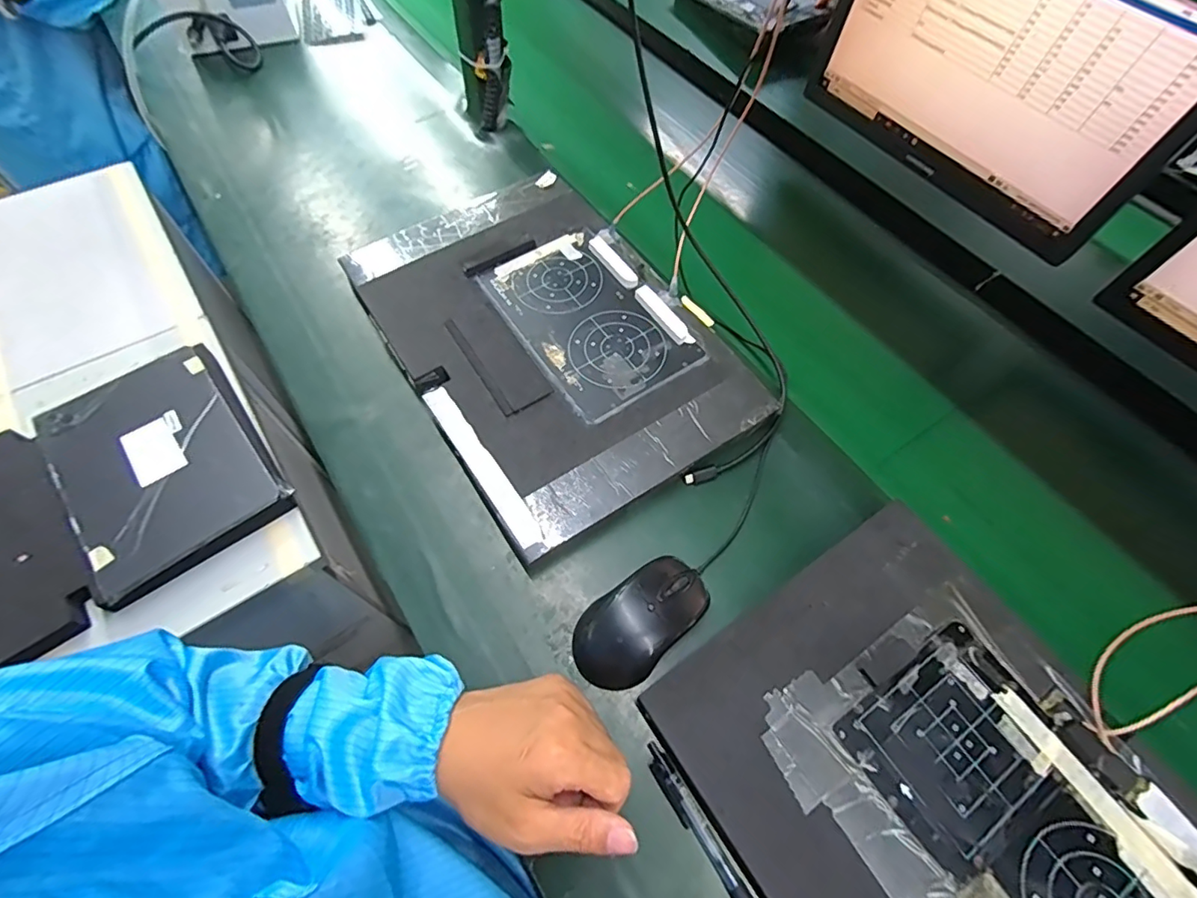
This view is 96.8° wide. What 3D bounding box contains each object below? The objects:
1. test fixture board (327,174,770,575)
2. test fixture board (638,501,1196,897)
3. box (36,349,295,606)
[{"bbox_3d":[-0.054,-0.114,0.523,0.263,0.027,0.385,-29,66,-17],"label":"test fixture board"},{"bbox_3d":[0.246,0.251,0.323,0.257,0.023,0.383,-30,67,-18],"label":"test fixture board"},{"bbox_3d":[-0.475,0.013,0.578,0.180,0.044,0.255,-36,69,-20],"label":"box"}]

